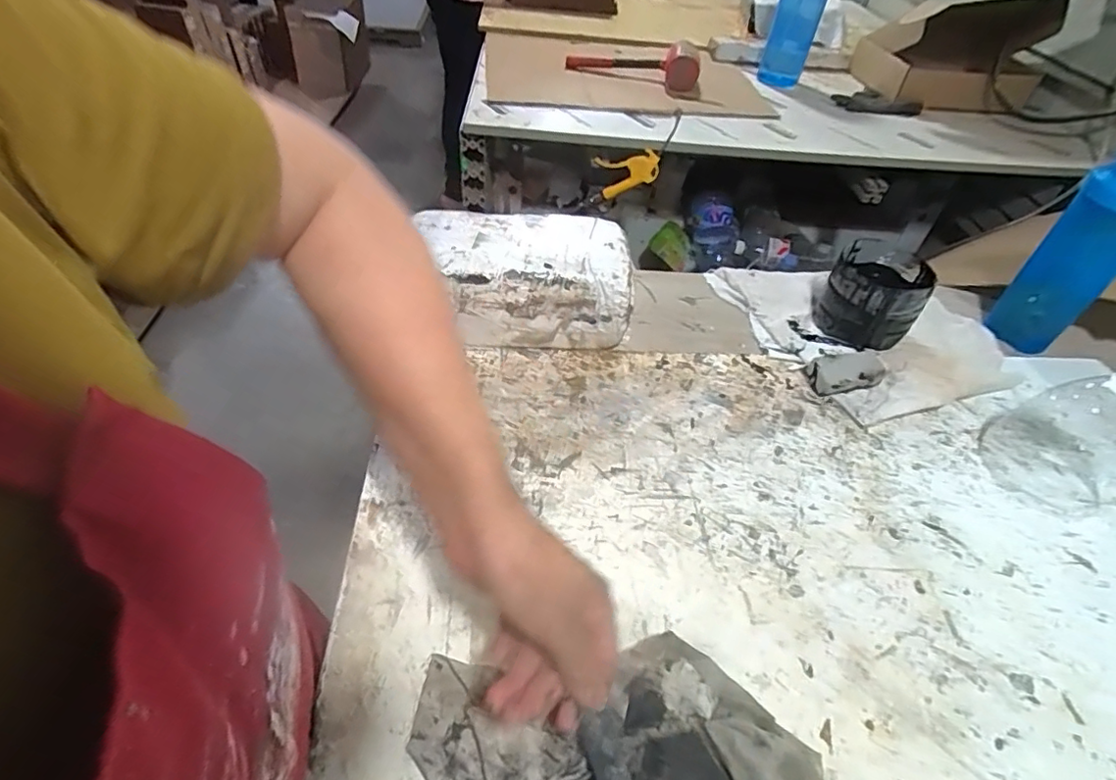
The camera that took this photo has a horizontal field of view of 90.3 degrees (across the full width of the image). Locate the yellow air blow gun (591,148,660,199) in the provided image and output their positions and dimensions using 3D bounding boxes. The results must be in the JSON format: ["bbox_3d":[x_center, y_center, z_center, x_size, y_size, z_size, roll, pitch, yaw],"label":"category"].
[{"bbox_3d":[0.139,-0.459,1.180,0.141,0.114,0.047,32,52,23],"label":"yellow air blow gun"}]

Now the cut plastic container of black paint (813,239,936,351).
[{"bbox_3d":[0.369,-0.117,0.646,0.099,0.090,0.107,29,50,19],"label":"cut plastic container of black paint"}]

